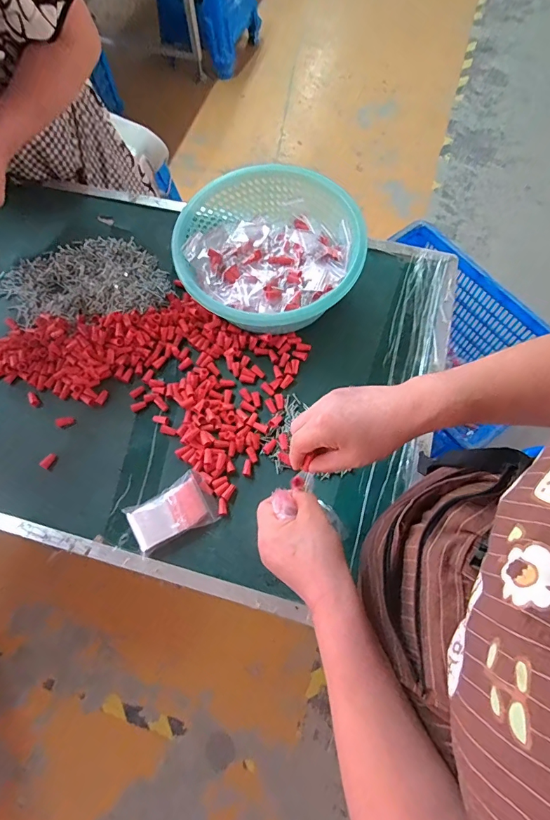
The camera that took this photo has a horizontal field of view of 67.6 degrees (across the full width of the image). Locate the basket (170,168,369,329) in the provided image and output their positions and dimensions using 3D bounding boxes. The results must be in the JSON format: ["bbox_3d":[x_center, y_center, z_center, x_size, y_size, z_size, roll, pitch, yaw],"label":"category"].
[{"bbox_3d":[-0.013,-0.233,0.632,0.267,0.113,0.264,-1,69,1],"label":"basket"}]

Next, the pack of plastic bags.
[{"bbox_3d":[-0.139,0.139,0.551,0.108,0.013,0.073,-31,72,-10],"label":"pack of plastic bags"}]

